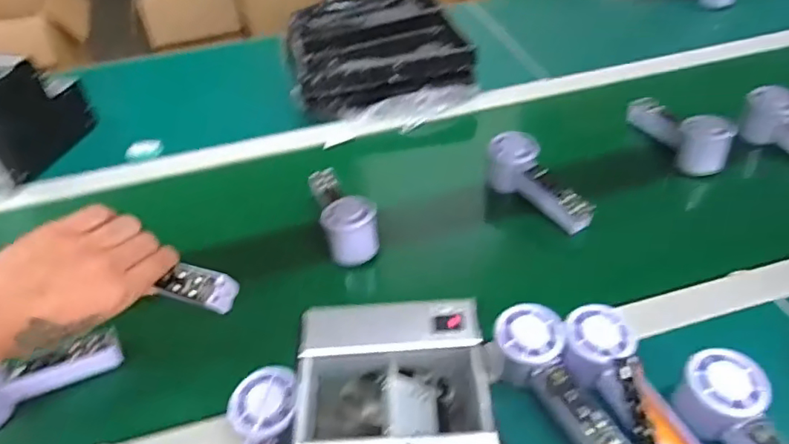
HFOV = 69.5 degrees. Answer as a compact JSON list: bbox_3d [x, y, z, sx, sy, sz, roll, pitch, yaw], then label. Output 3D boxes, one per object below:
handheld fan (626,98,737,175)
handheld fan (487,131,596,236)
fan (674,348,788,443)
[{"bbox_3d":[0.370,-0.130,0.760,0.057,0.058,0.162,-17,44,-15],"label":"handheld fan"},{"bbox_3d":[0.176,-0.044,0.695,0.058,0.061,0.159,-27,60,-25],"label":"handheld fan"},{"bbox_3d":[0.271,0.170,0.425,0.059,0.053,0.148,-14,43,-12],"label":"fan"}]

